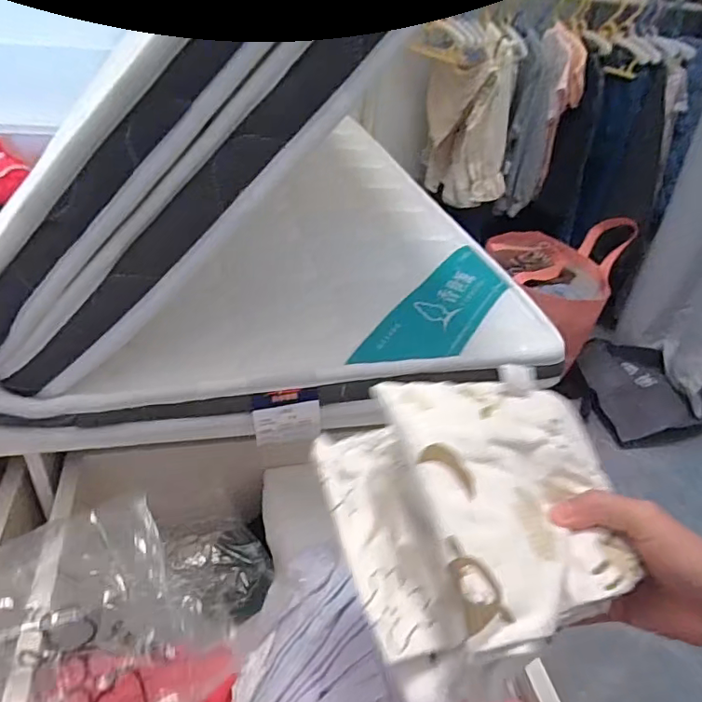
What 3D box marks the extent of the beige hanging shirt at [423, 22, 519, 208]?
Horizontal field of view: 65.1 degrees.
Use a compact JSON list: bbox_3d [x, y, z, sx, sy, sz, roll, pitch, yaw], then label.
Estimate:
[{"bbox_3d":[0.283,-0.564,1.356,0.078,0.366,0.300,-11,38,-25],"label":"beige hanging shirt"}]

